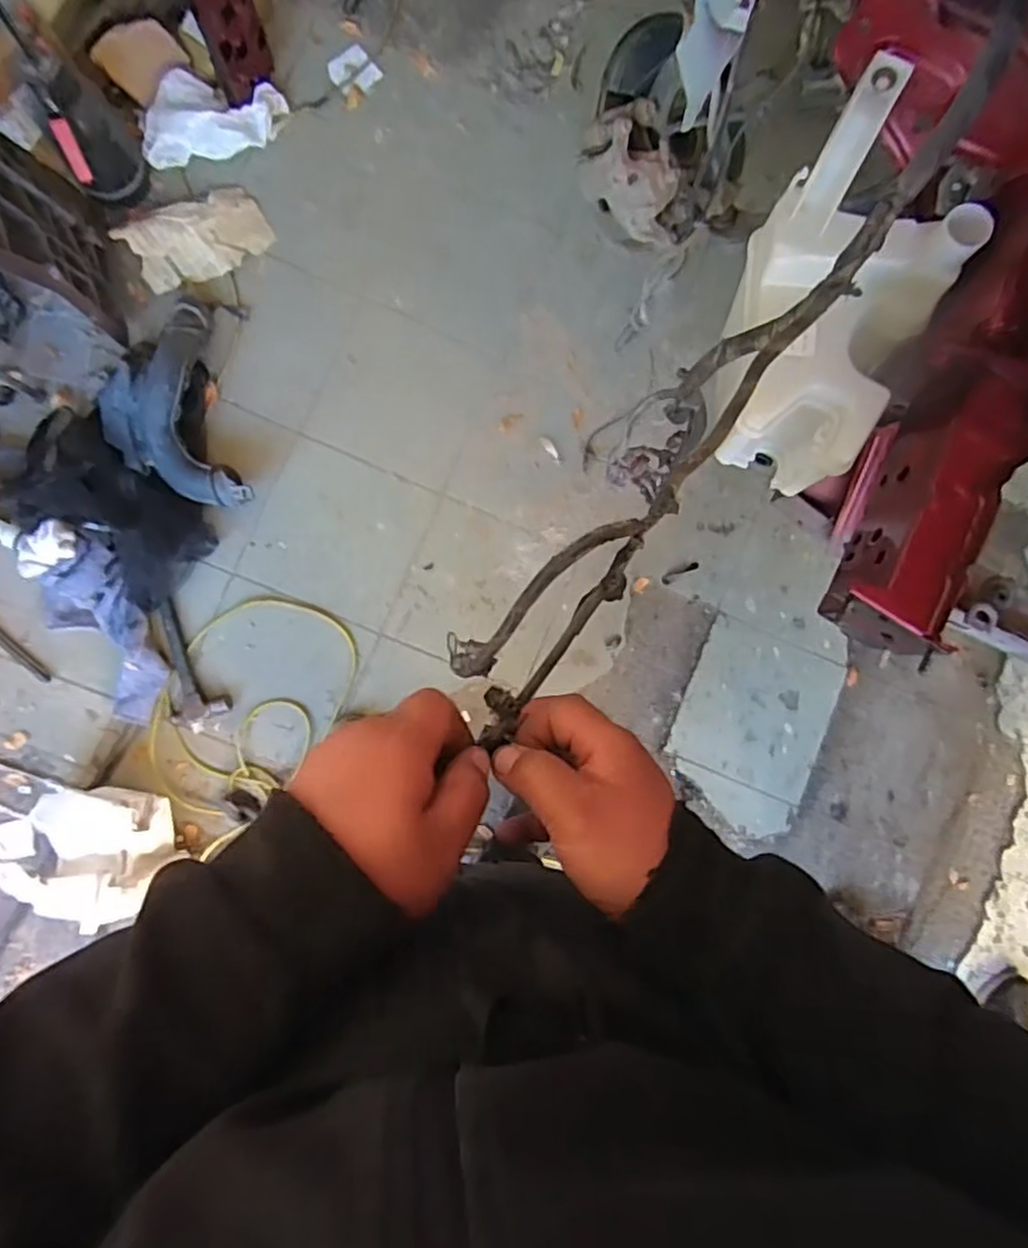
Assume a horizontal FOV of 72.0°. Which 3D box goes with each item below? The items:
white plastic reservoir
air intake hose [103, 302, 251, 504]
[{"bbox_3d":[0.283,-0.276,0.658,0.167,0.234,0.279,5,86,-5],"label":"white plastic reservoir"},{"bbox_3d":[-0.649,-0.401,1.313,0.225,0.097,0.396,-14,90,-6],"label":"air intake hose"}]

